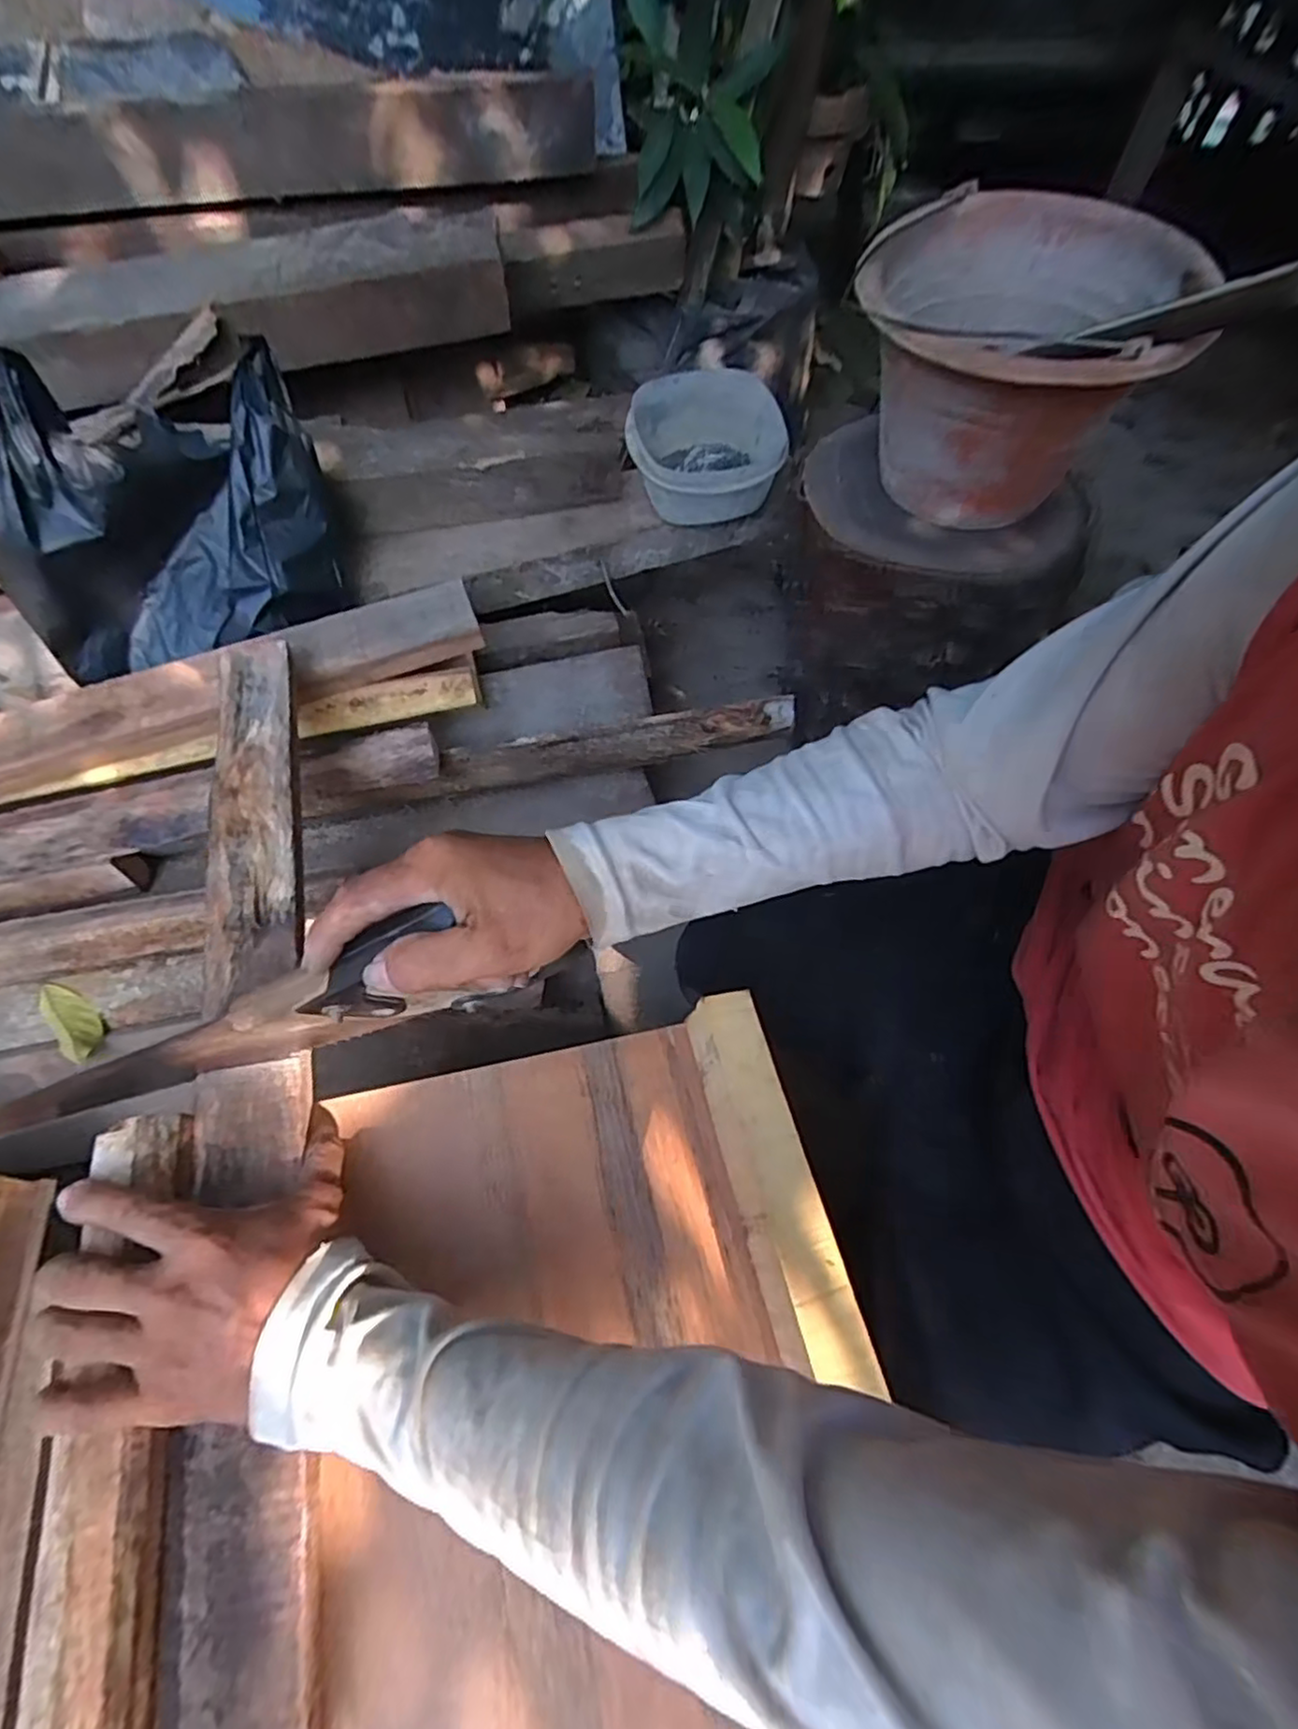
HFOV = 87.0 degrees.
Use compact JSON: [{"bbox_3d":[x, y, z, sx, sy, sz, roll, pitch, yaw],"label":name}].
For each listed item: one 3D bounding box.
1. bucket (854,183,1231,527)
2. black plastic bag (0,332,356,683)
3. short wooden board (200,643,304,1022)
[{"bbox_3d":[0.289,-0.408,0.572,0.225,0.166,0.238,0,60,0],"label":"bucket"},{"bbox_3d":[-0.446,-0.330,0.636,0.266,0.209,0.176,-15,61,-9],"label":"black plastic bag"},{"bbox_3d":[-0.313,-0.050,0.542,0.063,0.019,0.331,-13,60,-8],"label":"short wooden board"}]

